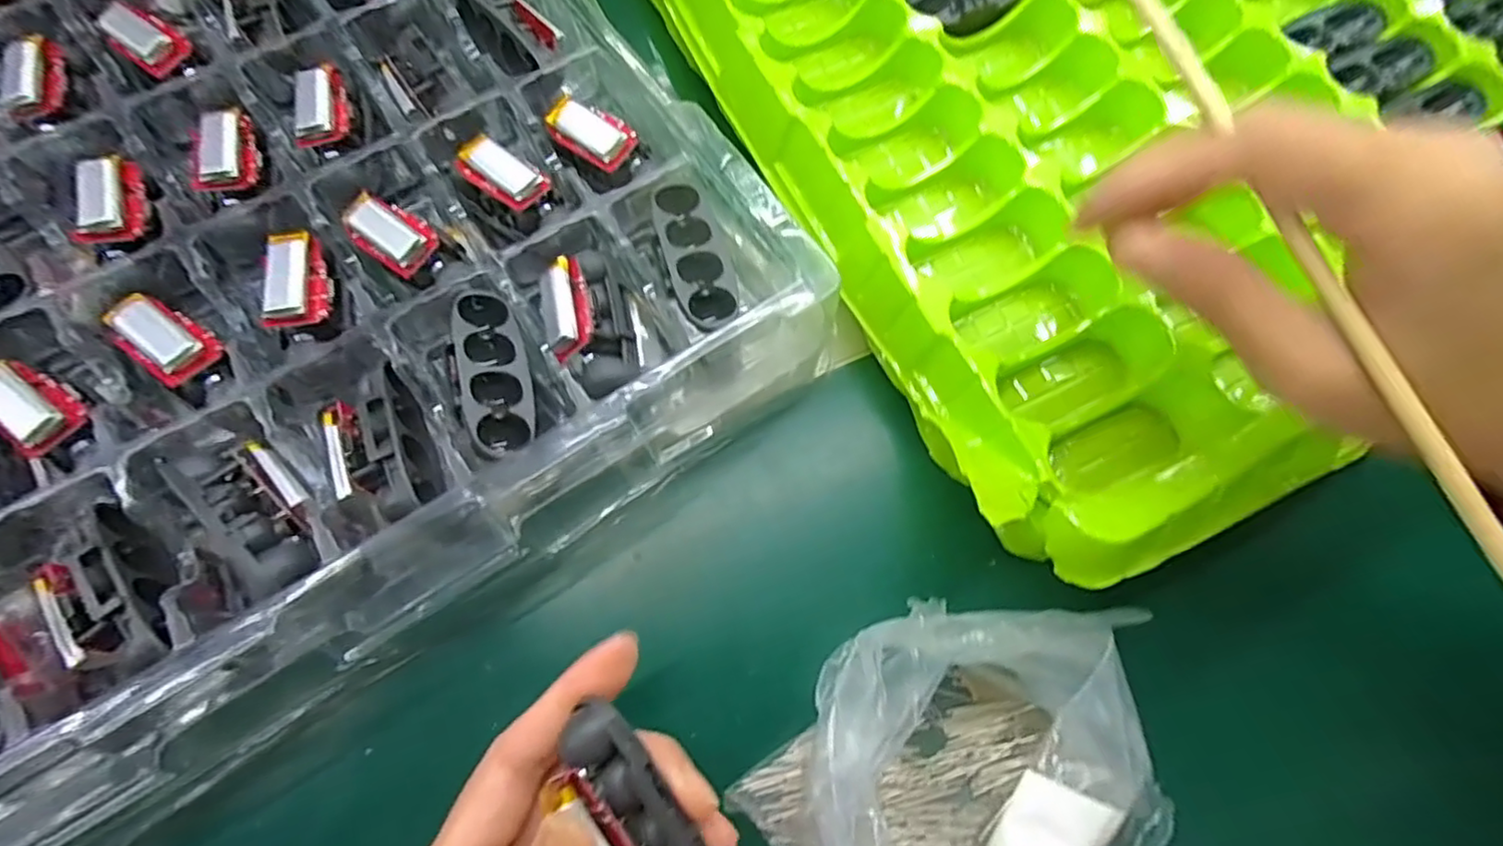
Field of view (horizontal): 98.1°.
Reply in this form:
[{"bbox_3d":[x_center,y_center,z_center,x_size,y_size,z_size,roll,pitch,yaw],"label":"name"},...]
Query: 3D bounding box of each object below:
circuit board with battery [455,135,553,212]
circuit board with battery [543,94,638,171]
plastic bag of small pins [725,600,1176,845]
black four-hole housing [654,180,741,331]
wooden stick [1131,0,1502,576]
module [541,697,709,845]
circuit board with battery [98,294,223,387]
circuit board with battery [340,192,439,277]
[{"bbox_3d":[-0.097,-0.096,0.253,0.034,0.010,0.018,32,73,9],"label":"circuit board with battery"},{"bbox_3d":[-0.064,-0.116,0.261,0.034,0.011,0.022,33,73,9],"label":"circuit board with battery"},{"bbox_3d":[0.067,0.126,0.217,0.137,0.045,0.122,3,71,-1],"label":"plastic bag of small pins"},{"bbox_3d":[-0.020,-0.062,0.243,0.022,0.011,0.062,-14,72,-7],"label":"black four-hole housing"},{"bbox_3d":[0.142,-0.040,0.164,0.004,0.005,0.191,-21,78,-9],"label":"wooden stick"},{"bbox_3d":[-0.031,0.106,0.173,0.022,0.014,0.059,-34,84,-12],"label":"module"},{"bbox_3d":[-0.200,-0.029,0.221,0.034,0.010,0.018,36,74,10],"label":"circuit board with battery"},{"bbox_3d":[-0.134,-0.071,0.240,0.031,0.006,0.021,35,73,10],"label":"circuit board with battery"}]

